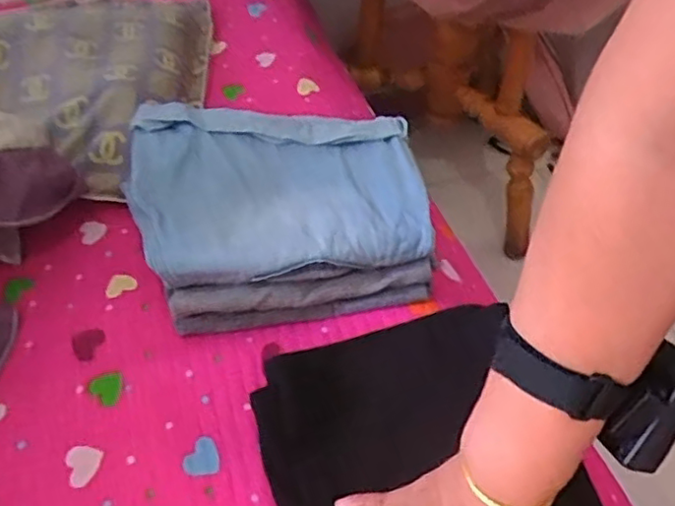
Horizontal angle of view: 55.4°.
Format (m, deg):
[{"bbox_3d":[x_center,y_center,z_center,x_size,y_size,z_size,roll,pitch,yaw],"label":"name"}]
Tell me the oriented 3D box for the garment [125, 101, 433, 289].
[{"bbox_3d":[-0.058,-0.062,0.602,0.266,0.052,0.200,-4,46,-7],"label":"garment"}]

